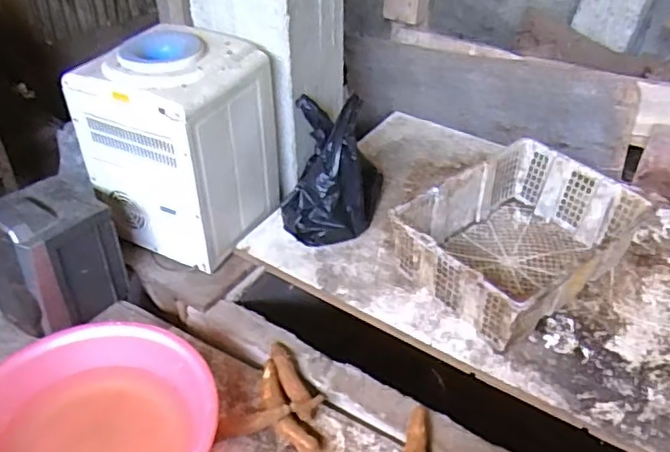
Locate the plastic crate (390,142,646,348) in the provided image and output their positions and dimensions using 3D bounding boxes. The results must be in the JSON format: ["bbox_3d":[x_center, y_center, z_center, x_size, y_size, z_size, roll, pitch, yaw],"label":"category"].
[{"bbox_3d":[0.385,0.026,1.307,0.468,0.173,0.345,-29,48,-30],"label":"plastic crate"}]

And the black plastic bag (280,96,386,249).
[{"bbox_3d":[-0.007,-0.117,1.382,0.198,0.260,0.227,8,41,10],"label":"black plastic bag"}]

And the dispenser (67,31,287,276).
[{"bbox_3d":[-0.336,-0.189,1.343,0.306,0.400,0.293,18,44,21],"label":"dispenser"}]

